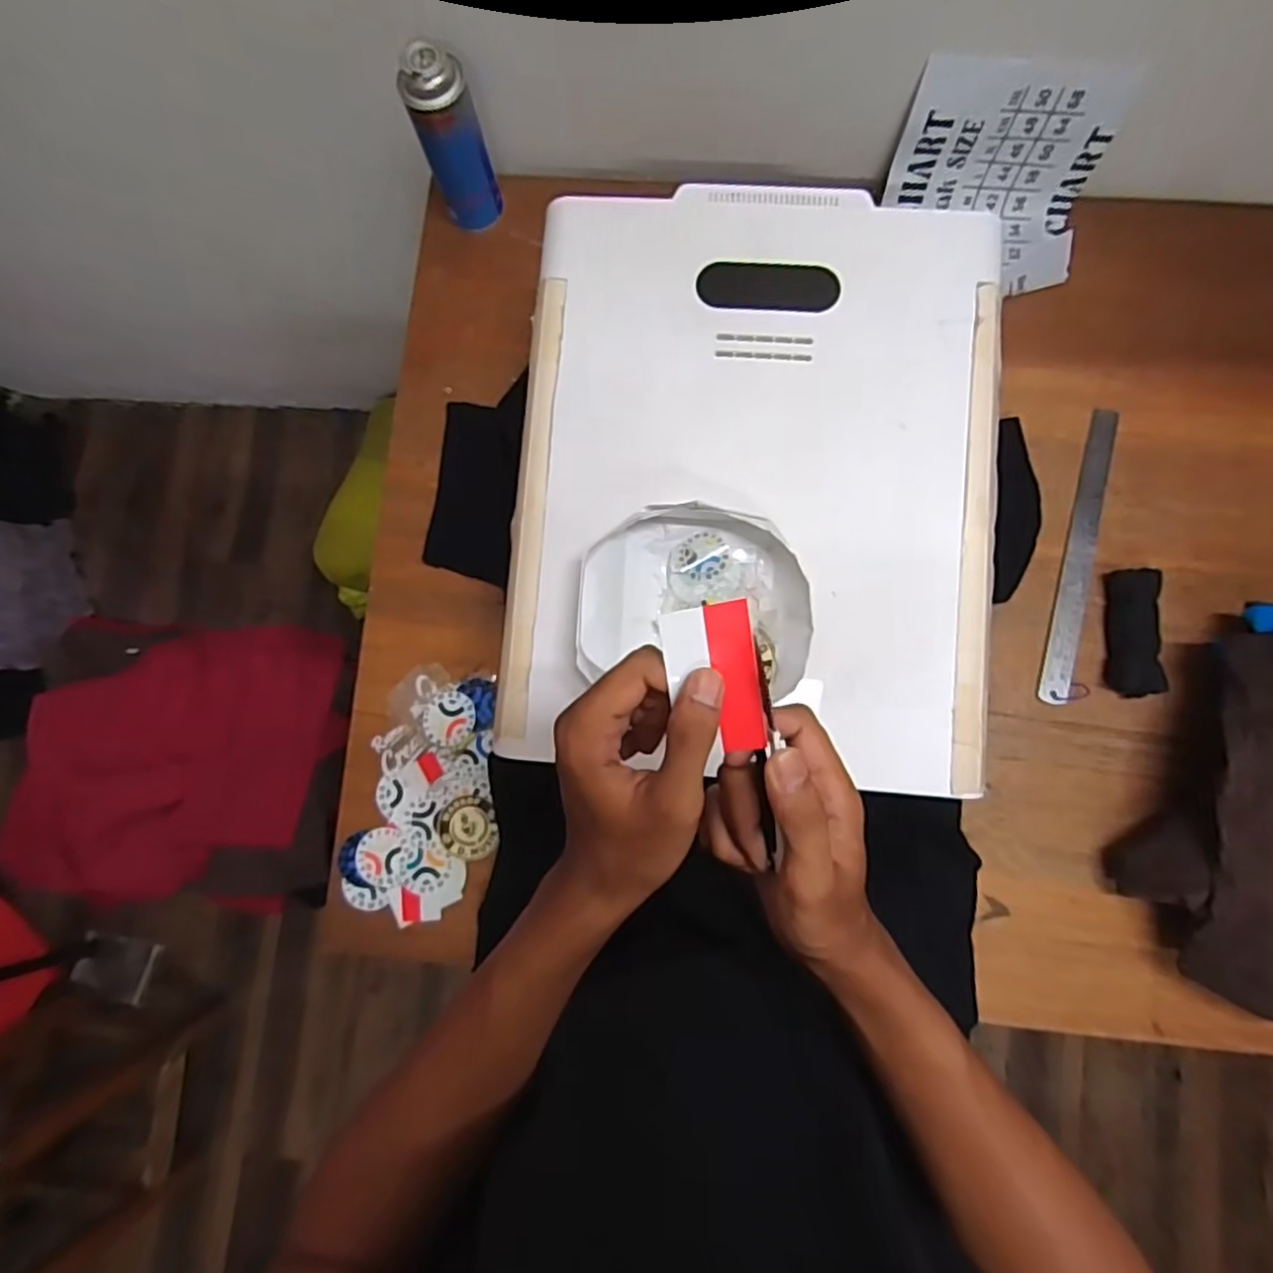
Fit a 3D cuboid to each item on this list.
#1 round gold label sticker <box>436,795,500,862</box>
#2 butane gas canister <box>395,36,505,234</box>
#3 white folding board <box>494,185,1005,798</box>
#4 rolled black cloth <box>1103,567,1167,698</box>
[{"bbox_3d":[-0.177,0.201,0.706,0.065,0.004,0.065,0,85,2],"label":"round gold label sticker"},{"bbox_3d":[-0.192,-0.514,0.711,0.063,0.175,0.059,-9,82,1],"label":"butane gas canister"},{"bbox_3d":[0.098,-0.140,0.568,0.395,0.028,0.496,5,86,3],"label":"white folding board"},{"bbox_3d":[0.507,-0.005,0.685,0.045,0.020,0.127,3,86,3],"label":"rolled black cloth"}]

